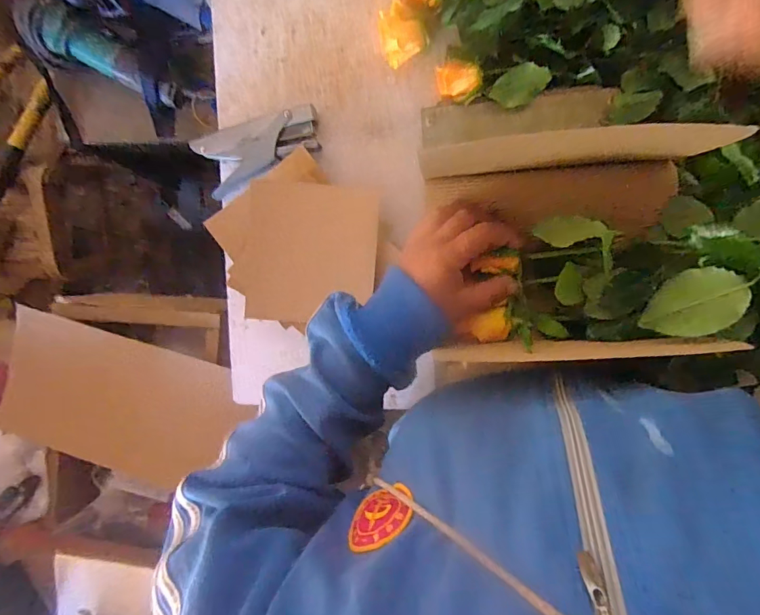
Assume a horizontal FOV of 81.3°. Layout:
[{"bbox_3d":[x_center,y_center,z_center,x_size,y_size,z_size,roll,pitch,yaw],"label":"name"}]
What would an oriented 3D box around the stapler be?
[{"bbox_3d":[-0.141,-0.189,0.513,0.146,0.019,0.068,-23,92,9],"label":"stapler"}]

